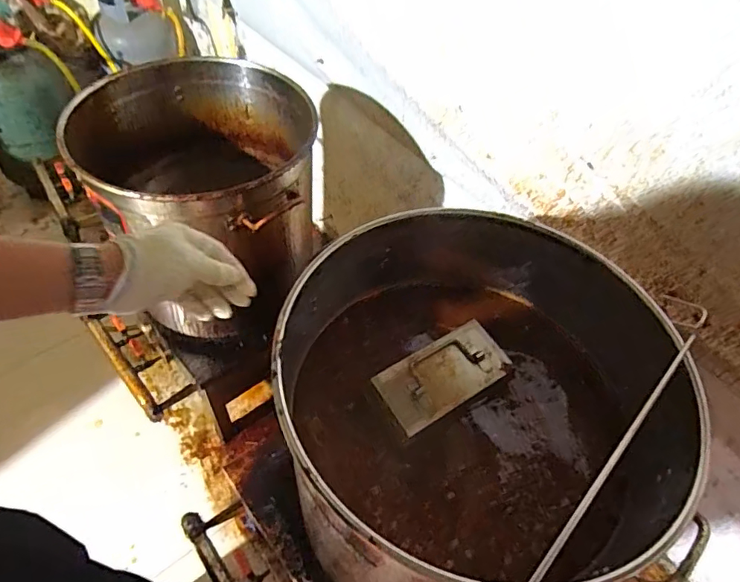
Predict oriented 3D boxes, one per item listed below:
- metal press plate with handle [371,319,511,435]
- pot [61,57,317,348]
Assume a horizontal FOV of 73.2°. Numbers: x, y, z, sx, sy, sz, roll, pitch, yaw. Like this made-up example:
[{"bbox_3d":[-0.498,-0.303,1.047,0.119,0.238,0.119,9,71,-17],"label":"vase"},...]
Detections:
[{"bbox_3d":[0.110,0.121,0.732,0.200,0.019,0.098,-25,58,-23],"label":"metal press plate with handle"},{"bbox_3d":[-0.361,-0.197,1.124,0.499,0.435,0.496,3,52,-4],"label":"pot"}]

